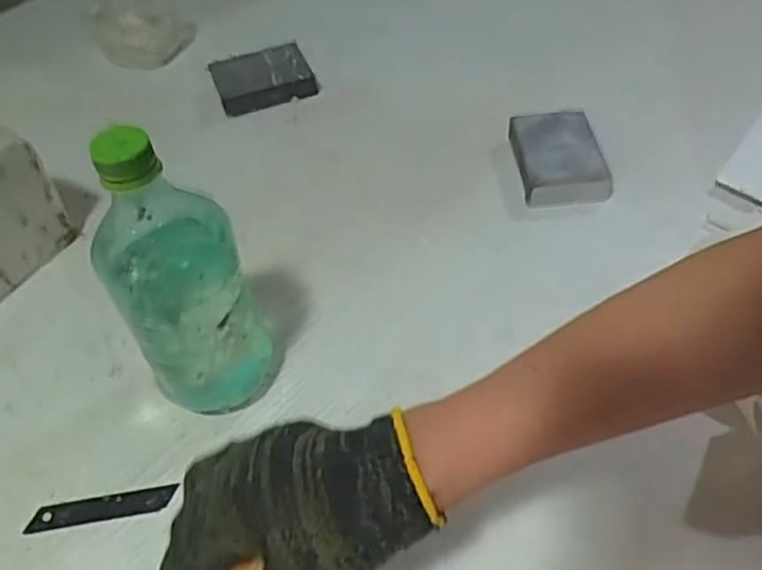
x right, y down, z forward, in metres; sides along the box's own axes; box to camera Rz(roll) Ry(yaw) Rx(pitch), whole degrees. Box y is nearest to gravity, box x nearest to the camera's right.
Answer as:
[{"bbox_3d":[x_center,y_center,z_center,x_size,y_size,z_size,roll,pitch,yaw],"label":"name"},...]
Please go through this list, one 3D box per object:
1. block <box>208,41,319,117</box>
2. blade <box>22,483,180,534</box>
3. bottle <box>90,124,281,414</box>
[{"bbox_3d":[-0.126,-0.219,0.726,0.096,0.029,0.068,-19,50,-11],"label":"block"},{"bbox_3d":[-0.178,0.143,0.438,0.090,0.004,0.018,-8,42,-4],"label":"blade"},{"bbox_3d":[-0.116,0.001,0.416,0.072,0.207,0.078,-15,50,-8],"label":"bottle"}]

